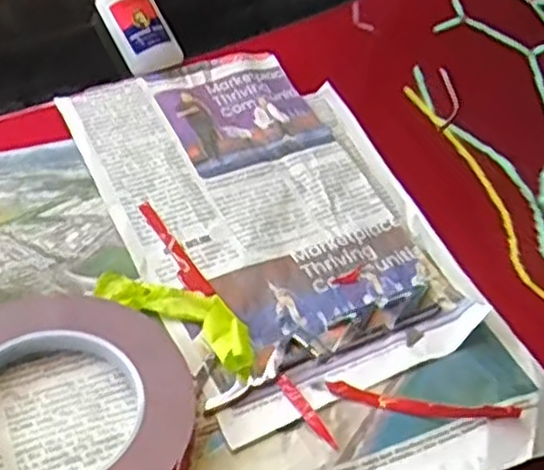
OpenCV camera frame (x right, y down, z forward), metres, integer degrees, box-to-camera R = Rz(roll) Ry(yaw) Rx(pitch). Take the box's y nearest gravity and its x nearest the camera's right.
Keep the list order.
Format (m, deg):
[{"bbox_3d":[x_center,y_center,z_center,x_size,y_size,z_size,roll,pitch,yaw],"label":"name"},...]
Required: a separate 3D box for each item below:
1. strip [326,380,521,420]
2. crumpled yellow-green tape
[{"bbox_3d":[0.069,0.078,0.352,0.087,0.009,0.013,8,43,6],"label":"strip"},{"bbox_3d":[-0.046,0.037,0.379,0.094,0.017,0.027,23,46,20],"label":"crumpled yellow-green tape"}]

